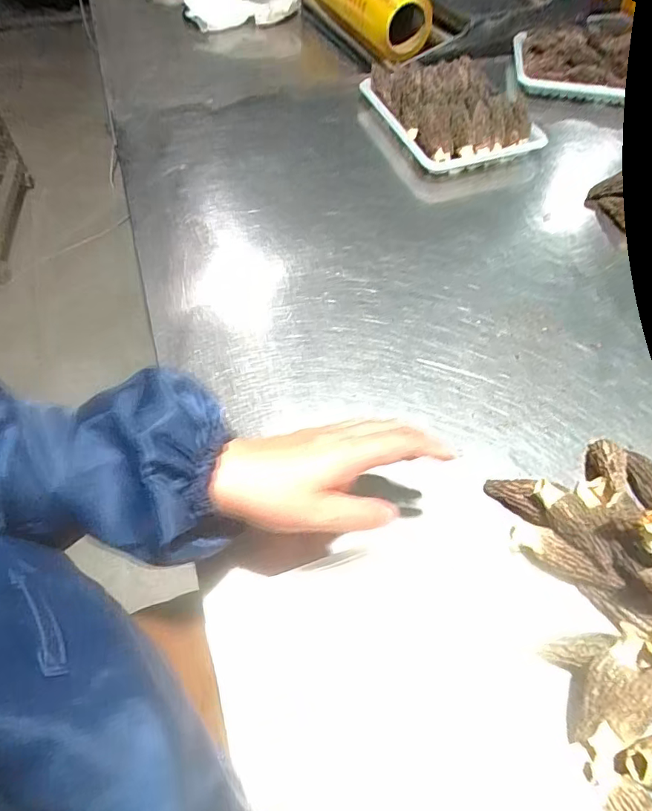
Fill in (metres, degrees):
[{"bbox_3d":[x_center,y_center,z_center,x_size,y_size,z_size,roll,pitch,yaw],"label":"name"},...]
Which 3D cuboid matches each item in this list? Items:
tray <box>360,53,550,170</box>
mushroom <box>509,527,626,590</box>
[{"bbox_3d":[0.184,-0.469,0.810,0.193,0.075,0.279,-21,59,-16],"label":"tray"},{"bbox_3d":[0.193,0.125,0.411,0.082,0.025,0.022,29,59,17],"label":"mushroom"}]

